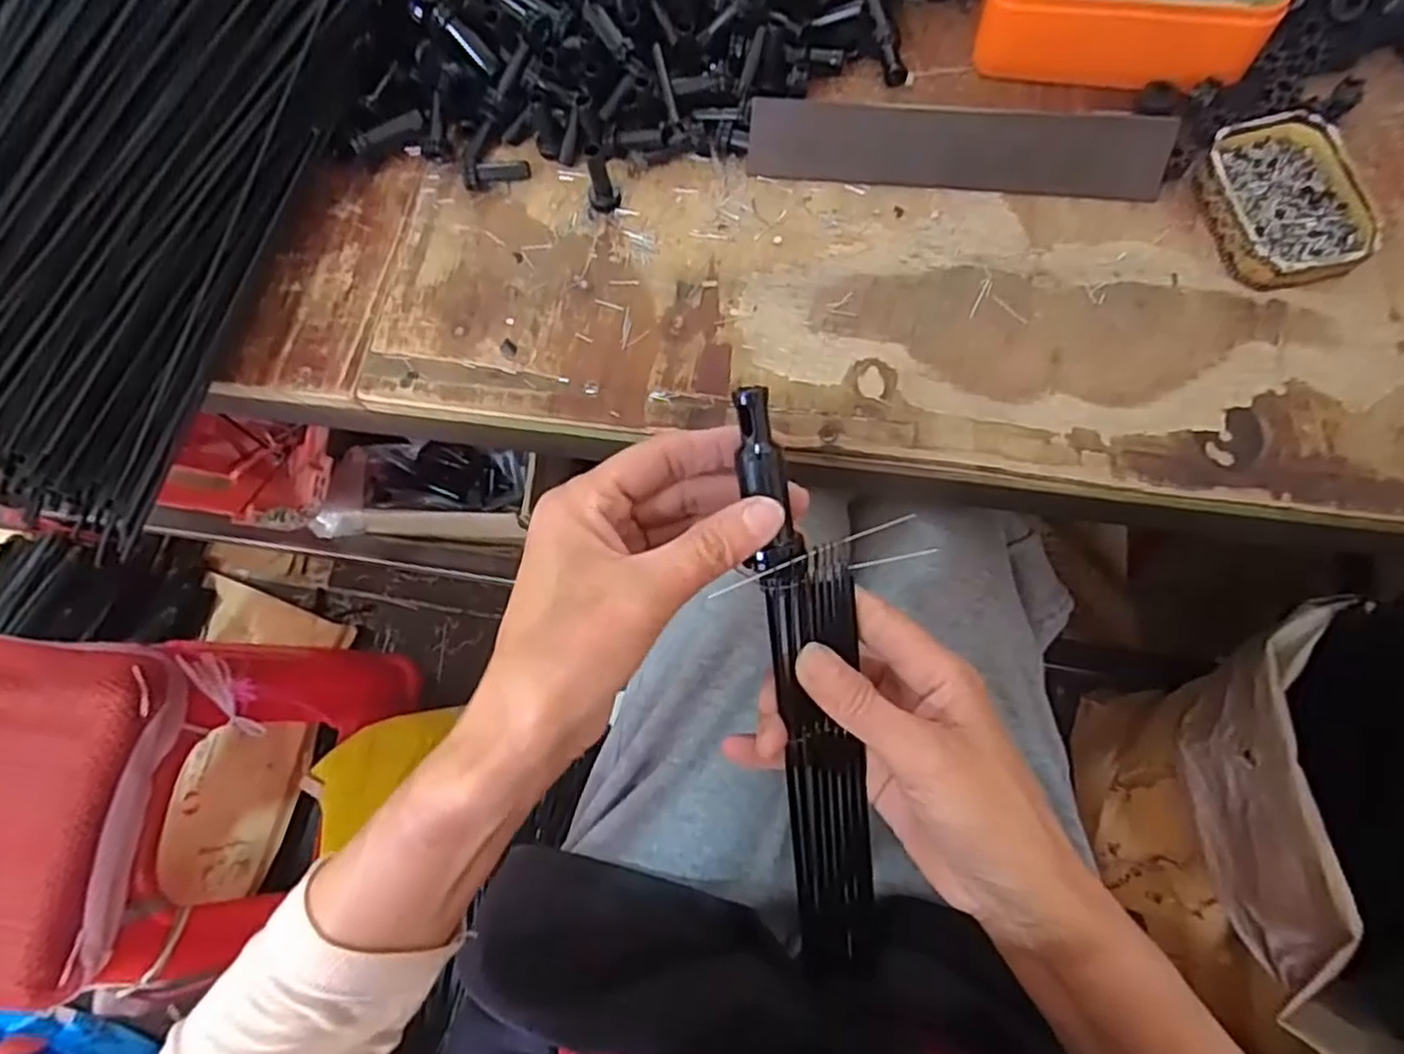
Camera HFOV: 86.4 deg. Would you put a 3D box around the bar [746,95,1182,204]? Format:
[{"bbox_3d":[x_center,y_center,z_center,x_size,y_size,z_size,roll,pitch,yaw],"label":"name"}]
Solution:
[{"bbox_3d":[0.135,-0.207,0.407,0.216,0.010,0.040,8,106,9],"label":"bar"}]

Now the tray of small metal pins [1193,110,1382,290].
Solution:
[{"bbox_3d":[0.293,-0.166,0.375,0.063,0.021,0.089,-10,72,3],"label":"tray of small metal pins"}]

